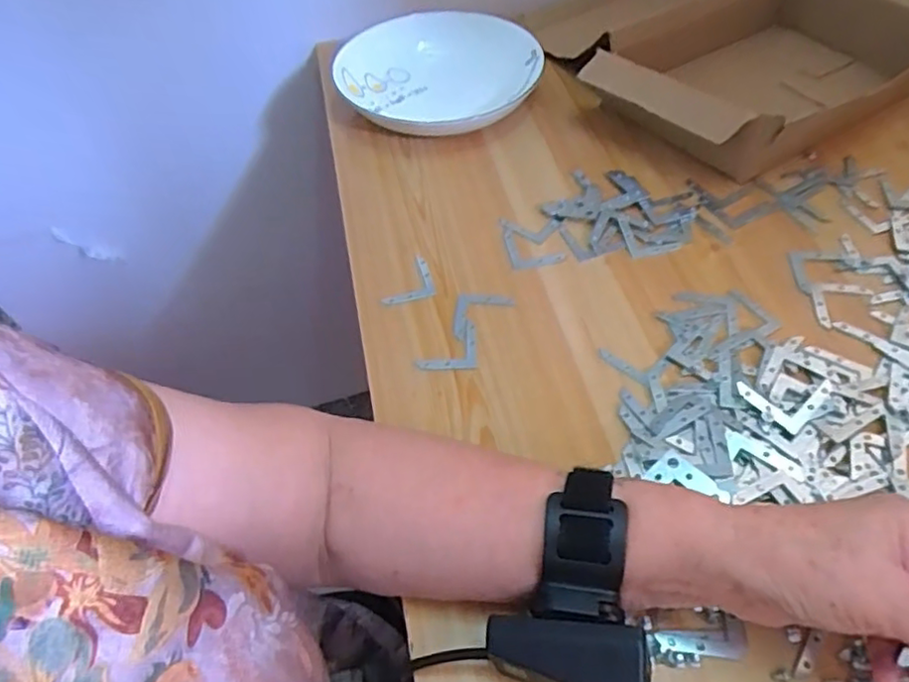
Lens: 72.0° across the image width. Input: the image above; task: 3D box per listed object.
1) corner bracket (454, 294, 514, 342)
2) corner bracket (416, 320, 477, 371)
[{"bbox_3d":[0.020,-0.017,0.440,0.039,0.004,0.041,7,49,9],"label":"corner bracket"},{"bbox_3d":[-0.006,0.003,0.432,0.040,0.004,0.040,-2,48,1],"label":"corner bracket"}]

